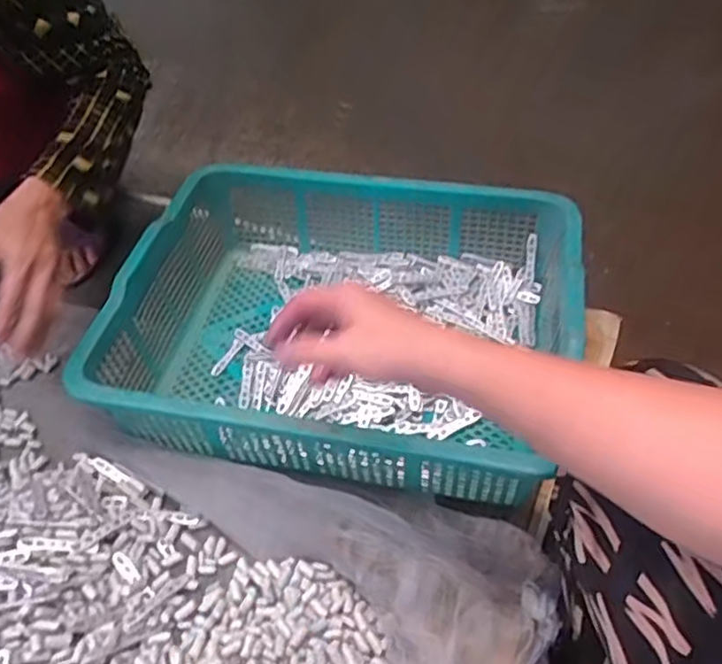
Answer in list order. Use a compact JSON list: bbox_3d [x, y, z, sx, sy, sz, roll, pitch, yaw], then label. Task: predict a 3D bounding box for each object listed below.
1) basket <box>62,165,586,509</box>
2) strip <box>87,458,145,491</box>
[{"bbox_3d":[-0.012,-0.014,0.712,0.457,0.128,0.360,6,49,12],"label":"basket"},{"bbox_3d":[-0.250,0.145,0.668,0.075,0.008,0.013,20,53,23],"label":"strip"}]

